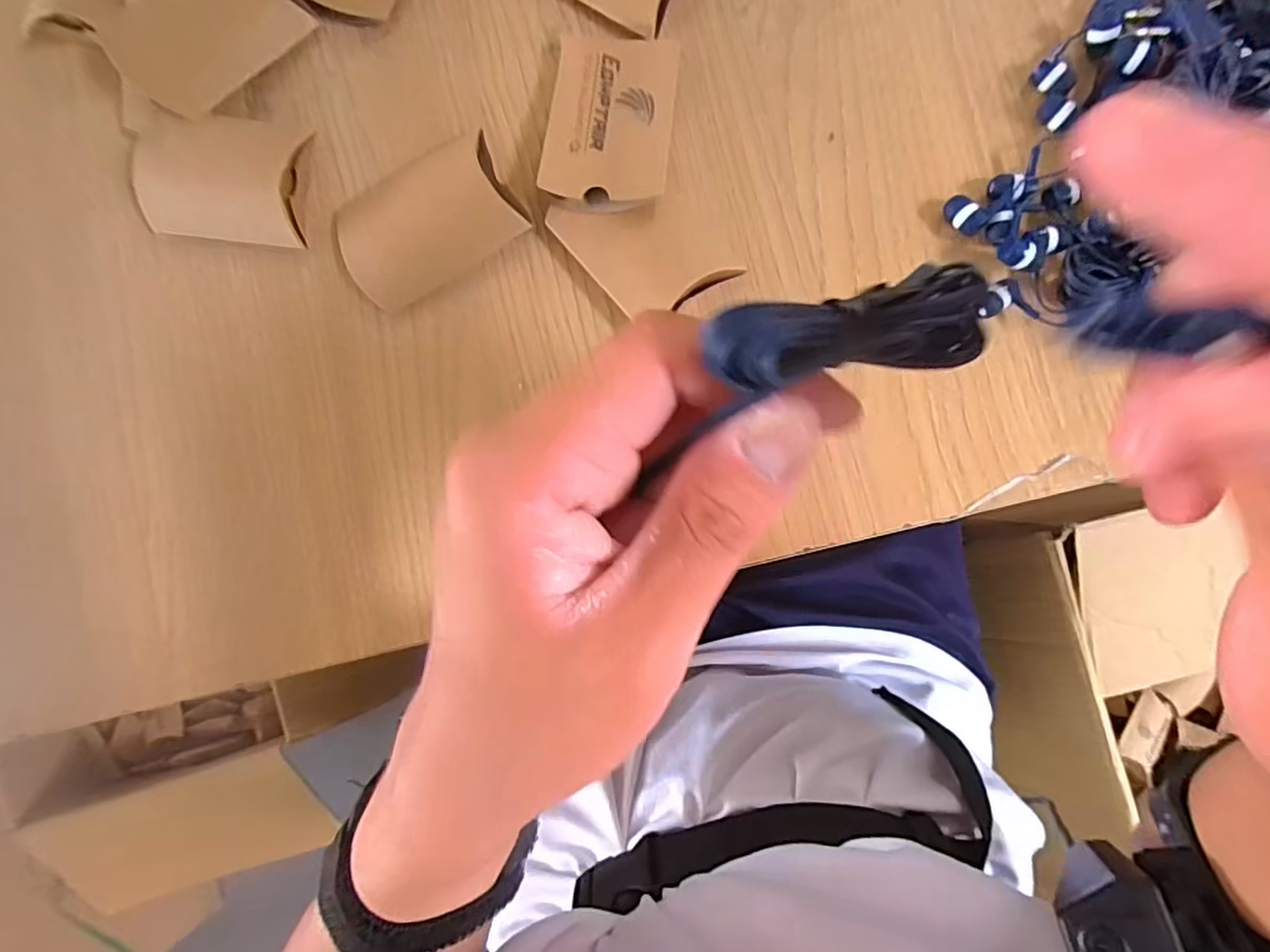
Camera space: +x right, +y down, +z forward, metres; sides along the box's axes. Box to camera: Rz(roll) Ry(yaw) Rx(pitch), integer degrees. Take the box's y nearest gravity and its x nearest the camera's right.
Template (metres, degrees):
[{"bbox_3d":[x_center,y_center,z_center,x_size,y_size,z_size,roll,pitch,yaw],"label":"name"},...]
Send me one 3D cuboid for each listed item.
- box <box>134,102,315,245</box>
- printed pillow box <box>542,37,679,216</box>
[{"bbox_3d":[-0.205,-0.147,0.294,0.086,0.016,0.060,6,89,4],"label":"box"},{"bbox_3d":[-0.012,-0.163,0.273,0.056,0.014,0.083,6,89,4],"label":"printed pillow box"}]

